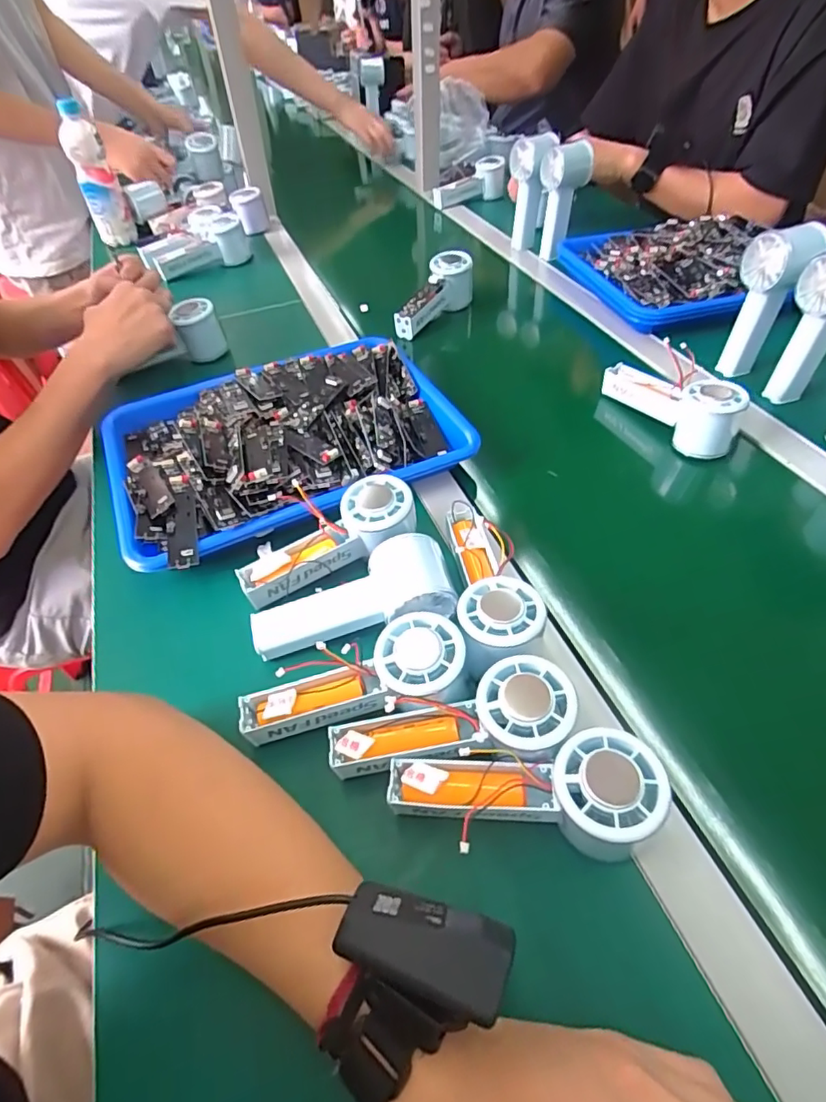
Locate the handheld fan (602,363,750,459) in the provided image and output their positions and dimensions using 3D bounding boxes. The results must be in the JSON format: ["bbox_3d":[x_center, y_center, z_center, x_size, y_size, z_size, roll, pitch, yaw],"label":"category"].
[{"bbox_3d":[0.267,-0.158,0.550,0.047,0.060,0.154,-23,53,-15],"label":"handheld fan"}]

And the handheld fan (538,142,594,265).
[{"bbox_3d":[0.223,-0.532,0.822,0.074,0.154,0.044,16,32,16],"label":"handheld fan"}]

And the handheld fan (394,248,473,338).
[{"bbox_3d":[0.028,-0.334,0.728,0.047,0.085,0.136,23,56,21],"label":"handheld fan"}]

